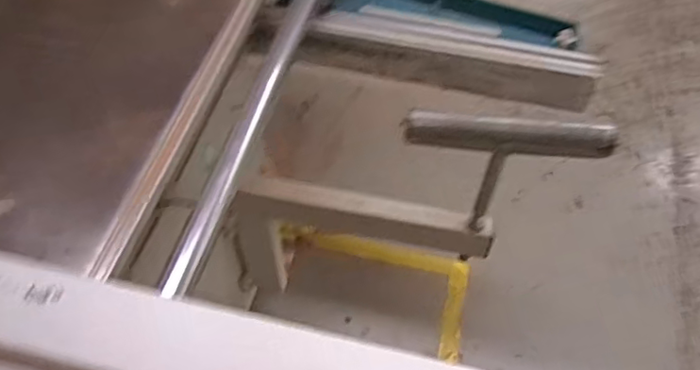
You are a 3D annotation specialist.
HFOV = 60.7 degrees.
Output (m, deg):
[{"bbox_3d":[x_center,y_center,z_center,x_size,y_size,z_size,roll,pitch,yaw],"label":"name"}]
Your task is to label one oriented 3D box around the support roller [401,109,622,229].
[{"bbox_3d":[0.213,-0.014,0.889,0.276,0.243,0.046,9,55,6],"label":"support roller"}]

